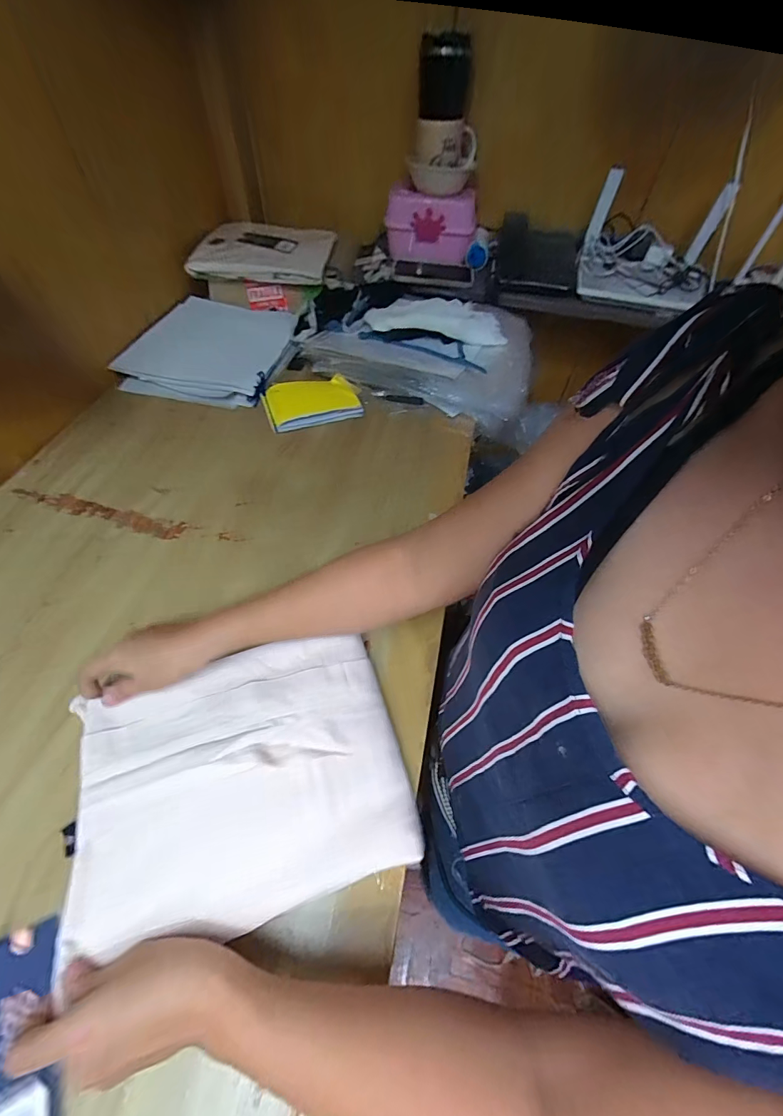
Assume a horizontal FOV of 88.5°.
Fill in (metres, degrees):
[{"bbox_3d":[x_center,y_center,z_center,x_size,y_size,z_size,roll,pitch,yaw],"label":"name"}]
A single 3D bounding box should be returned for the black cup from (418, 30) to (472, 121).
[{"bbox_3d":[0.087,-0.787,0.658,0.081,0.087,0.076,7,56,1],"label":"black cup"}]

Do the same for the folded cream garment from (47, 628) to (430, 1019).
[{"bbox_3d":[-0.122,0.171,0.327,0.249,0.026,0.197,-14,58,-13],"label":"folded cream garment"}]

